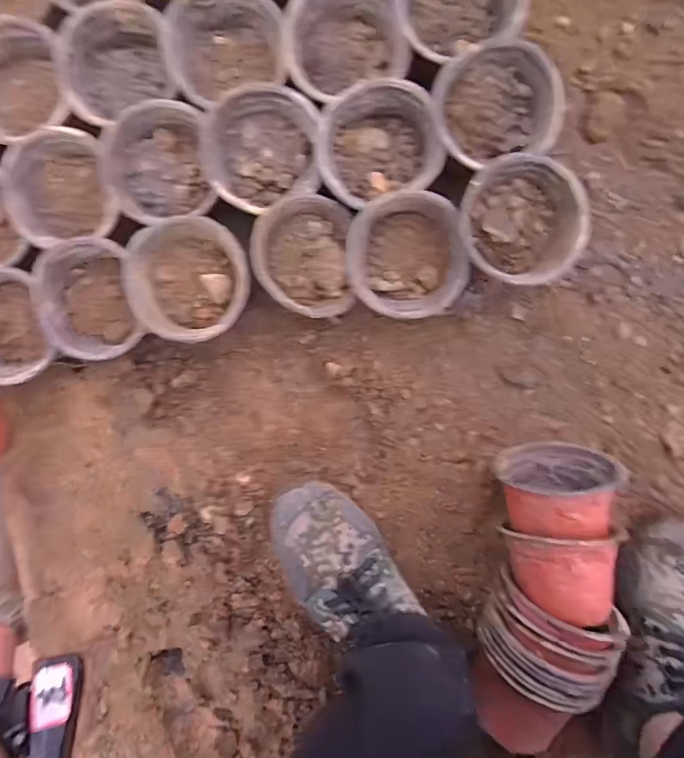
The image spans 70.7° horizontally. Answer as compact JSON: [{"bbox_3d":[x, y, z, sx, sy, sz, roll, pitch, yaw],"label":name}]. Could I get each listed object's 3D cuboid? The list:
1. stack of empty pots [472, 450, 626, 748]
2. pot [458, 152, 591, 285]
[{"bbox_3d":[0.177,0.180,0.400,0.108,0.096,0.239,8,91,5],"label":"stack of empty pots"},{"bbox_3d":[0.144,-0.124,0.406,0.090,0.081,0.098,0,90,5],"label":"pot"}]

